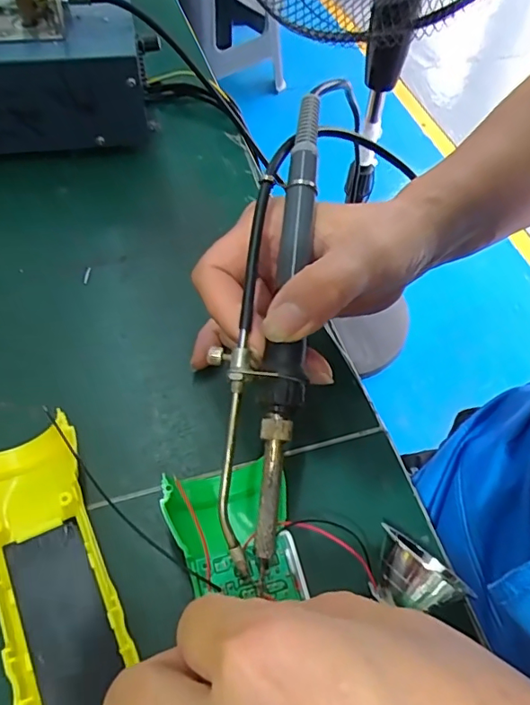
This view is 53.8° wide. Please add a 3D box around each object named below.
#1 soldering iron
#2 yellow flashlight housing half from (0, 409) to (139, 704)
[{"bbox_3d":[0.002,-0.016,0.221,0.031,0.019,0.200,8,77,0],"label":"soldering iron"},{"bbox_3d":[-0.077,0.099,0.203,0.047,0.027,0.157,-23,60,-20],"label":"yellow flashlight housing half"}]

